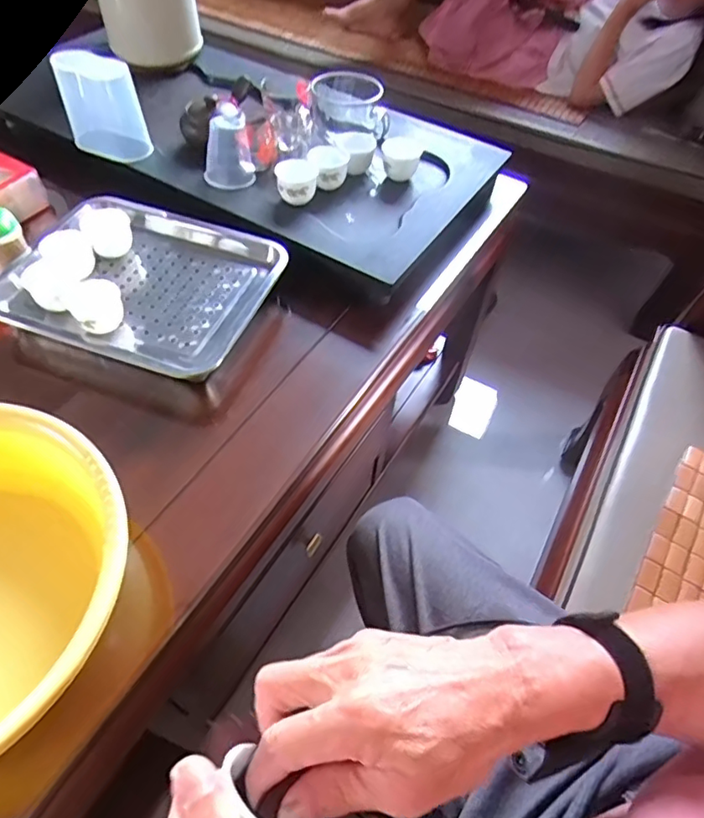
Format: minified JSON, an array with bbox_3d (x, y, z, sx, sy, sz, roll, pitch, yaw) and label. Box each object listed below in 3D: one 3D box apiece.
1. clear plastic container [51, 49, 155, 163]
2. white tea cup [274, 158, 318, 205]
[{"bbox_3d":[-0.341,-0.417,0.784,0.114,0.125,0.059,24,56,13],"label":"clear plastic container"},{"bbox_3d":[-0.076,-0.310,0.765,0.053,0.040,0.064,-5,55,-8],"label":"white tea cup"}]

